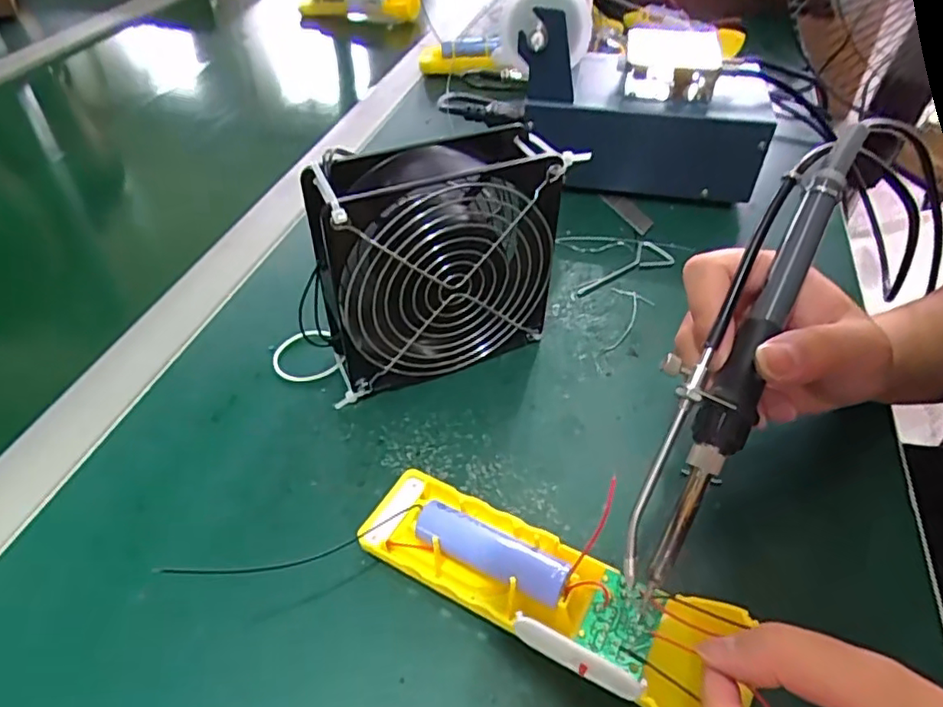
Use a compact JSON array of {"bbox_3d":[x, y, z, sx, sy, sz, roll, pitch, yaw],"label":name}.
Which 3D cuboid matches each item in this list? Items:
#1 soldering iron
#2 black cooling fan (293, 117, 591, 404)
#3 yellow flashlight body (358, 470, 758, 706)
[{"bbox_3d":[0.104,-0.006,0.237,0.031,0.021,0.199,25,82,22],"label":"soldering iron"},{"bbox_3d":[-0.018,-0.045,0.323,0.129,0.123,0.043,-18,48,-18],"label":"black cooling fan"},{"bbox_3d":[0.024,0.089,0.248,0.149,0.025,0.047,20,48,27],"label":"yellow flashlight body"}]

